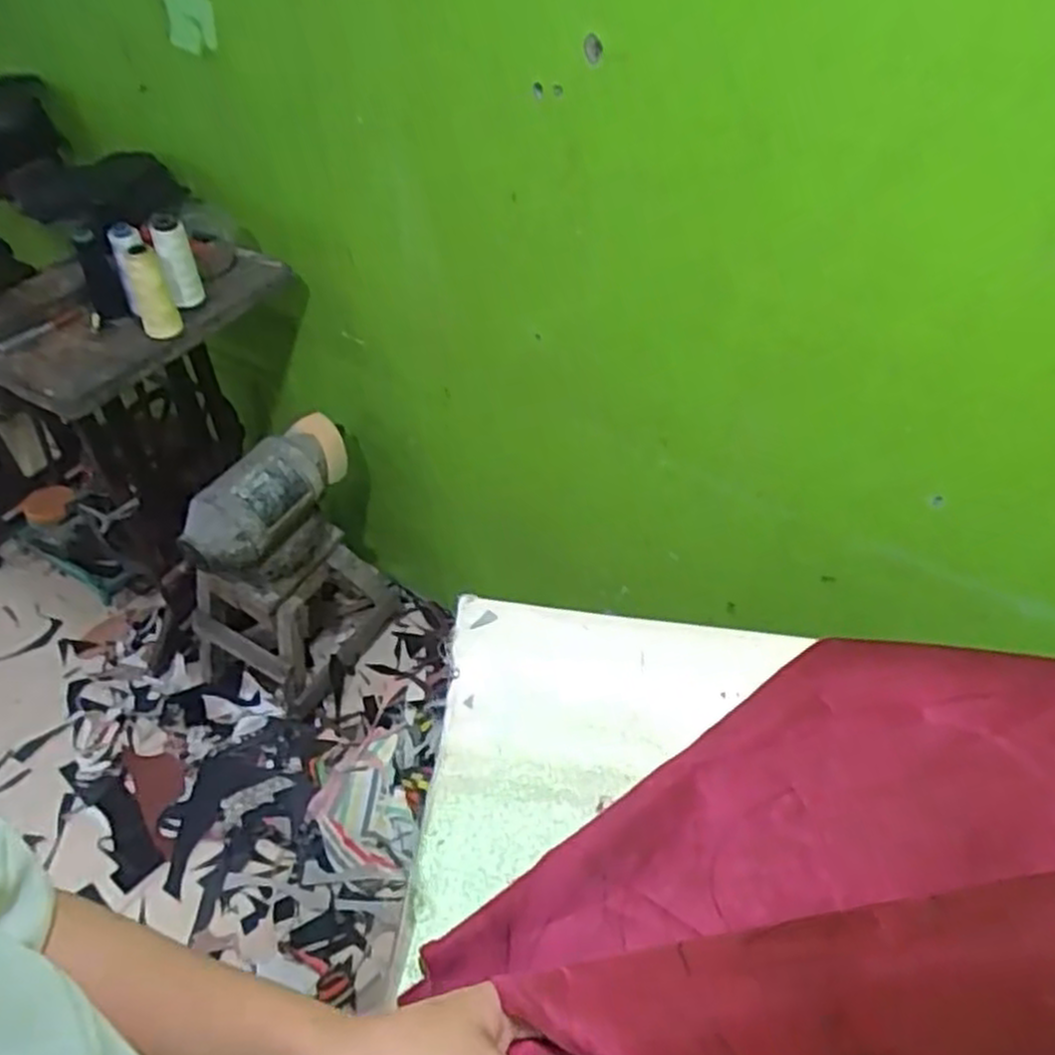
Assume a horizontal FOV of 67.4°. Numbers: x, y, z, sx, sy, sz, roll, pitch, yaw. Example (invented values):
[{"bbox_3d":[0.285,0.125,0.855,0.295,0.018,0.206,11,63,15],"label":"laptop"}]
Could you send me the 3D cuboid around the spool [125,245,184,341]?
[{"bbox_3d":[-0.464,-0.287,0.977,0.045,0.114,0.045,0,46,0],"label":"spool"}]

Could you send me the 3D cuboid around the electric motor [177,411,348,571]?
[{"bbox_3d":[-0.390,-0.056,1.200,0.103,0.108,0.288,17,49,16],"label":"electric motor"}]

